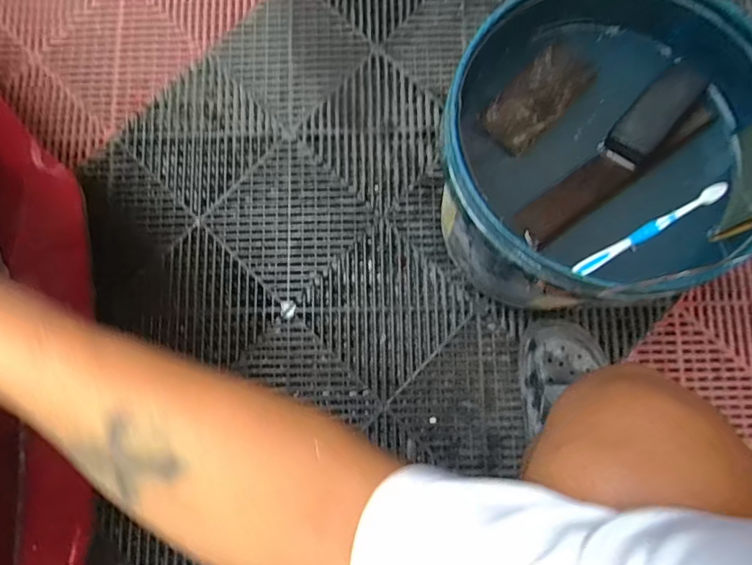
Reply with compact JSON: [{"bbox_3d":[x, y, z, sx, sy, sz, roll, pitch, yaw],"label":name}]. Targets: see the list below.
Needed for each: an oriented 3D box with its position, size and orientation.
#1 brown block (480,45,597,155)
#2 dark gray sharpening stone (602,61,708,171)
[{"bbox_3d":[0.166,-0.193,0.524,0.061,0.018,0.122,43,83,8],"label":"brown block"},{"bbox_3d":[0.278,-0.169,0.503,0.044,0.027,0.117,41,82,8],"label":"dark gray sharpening stone"}]

